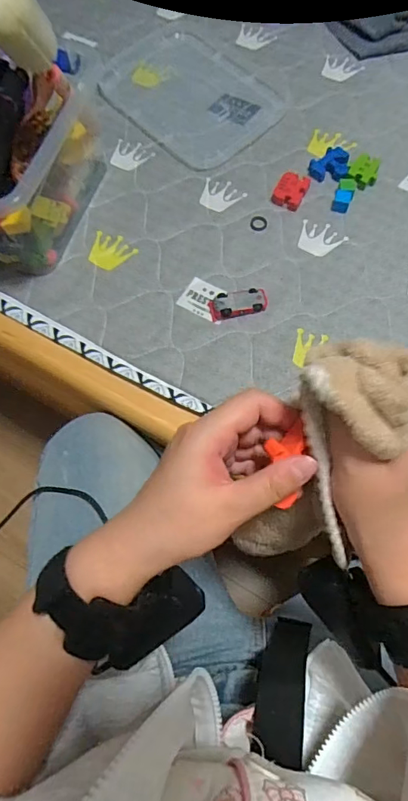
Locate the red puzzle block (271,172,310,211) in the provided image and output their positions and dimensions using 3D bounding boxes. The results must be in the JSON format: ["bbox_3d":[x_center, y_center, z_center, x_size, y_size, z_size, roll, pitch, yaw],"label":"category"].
[{"bbox_3d":[0.123,-0.300,0.665,0.044,0.016,0.054,20,72,9],"label":"red puzzle block"}]

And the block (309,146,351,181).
[{"bbox_3d":[0.182,-0.342,0.675,0.054,0.016,0.051,10,71,6],"label":"block"}]

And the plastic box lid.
[{"bbox_3d":[-0.022,-0.485,0.740,0.267,0.019,0.191,43,78,16],"label":"plastic box lid"}]

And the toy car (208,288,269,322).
[{"bbox_3d":[0.045,-0.126,0.605,0.075,0.014,0.032,-11,70,-1],"label":"toy car"}]

